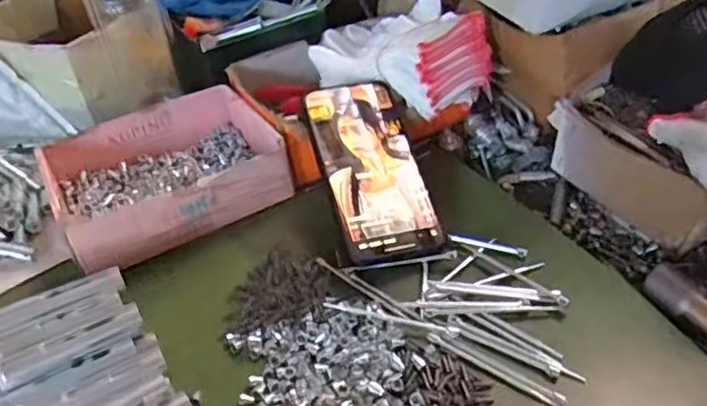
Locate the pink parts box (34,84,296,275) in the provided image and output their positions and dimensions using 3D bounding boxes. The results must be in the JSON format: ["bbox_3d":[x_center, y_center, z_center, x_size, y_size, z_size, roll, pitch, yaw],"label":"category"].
[{"bbox_3d":[-0.156,-0.029,0.511,0.174,0.049,0.150,-25,45,-22],"label":"pink parts box"}]

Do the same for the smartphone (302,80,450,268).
[{"bbox_3d":[0.014,-0.028,0.470,0.073,0.010,0.155,-14,64,-11],"label":"smartphone"}]

